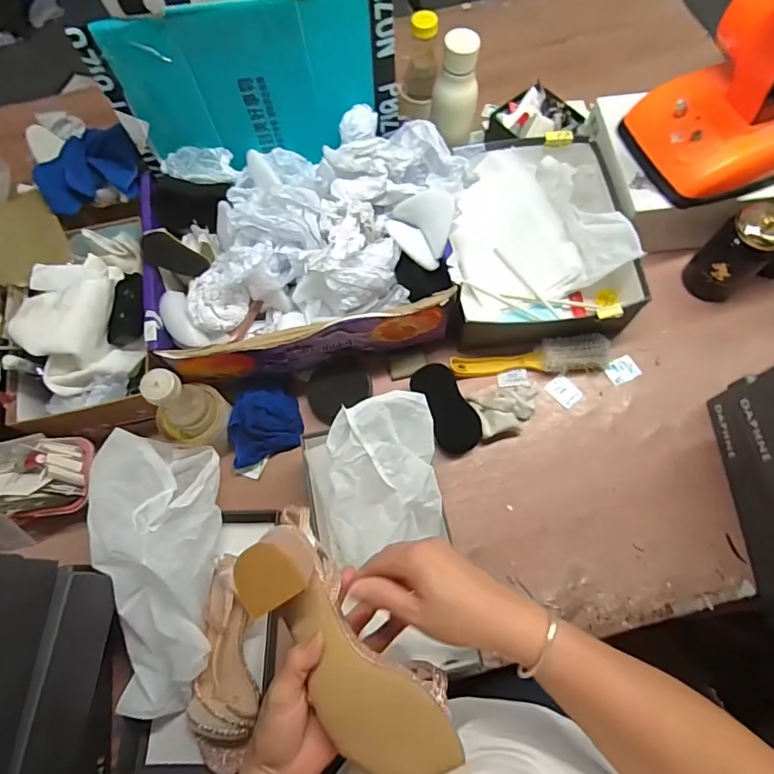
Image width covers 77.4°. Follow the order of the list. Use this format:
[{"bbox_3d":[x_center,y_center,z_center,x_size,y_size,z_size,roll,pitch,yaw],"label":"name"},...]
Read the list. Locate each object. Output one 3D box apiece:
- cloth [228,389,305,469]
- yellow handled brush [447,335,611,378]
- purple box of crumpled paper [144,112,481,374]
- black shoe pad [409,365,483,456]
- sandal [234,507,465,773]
[{"bbox_3d":[-0.172,0.056,0.679,0.097,0.051,0.092,-13,70,-2],"label":"cloth"},{"bbox_3d":[0.210,-0.039,0.704,0.228,0.040,0.050,-7,70,0],"label":"yellow handled brush"},{"bbox_3d":[-0.105,-0.189,0.669,0.428,0.166,0.276,-11,70,-1],"label":"purple box of crumpled paper"},{"bbox_3d":[0.086,0.029,0.686,0.066,0.021,0.132,-25,86,6],"label":"black shoe pad"},{"bbox_3d":[-0.036,0.204,0.389,0.083,0.081,0.222,-37,76,-10],"label":"sandal"}]

